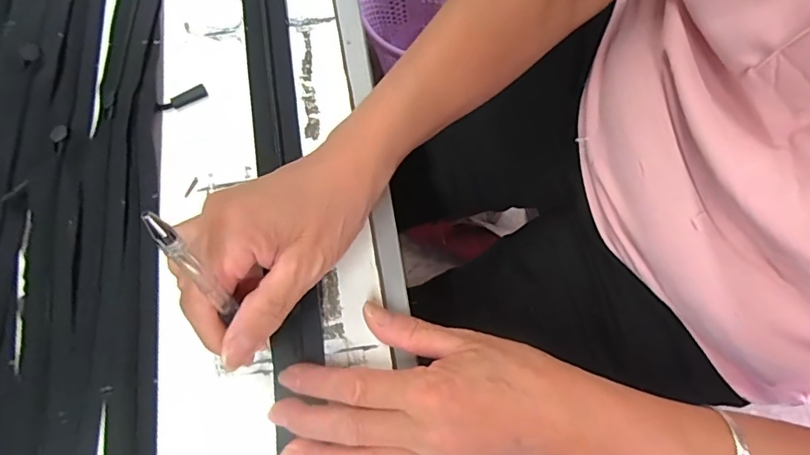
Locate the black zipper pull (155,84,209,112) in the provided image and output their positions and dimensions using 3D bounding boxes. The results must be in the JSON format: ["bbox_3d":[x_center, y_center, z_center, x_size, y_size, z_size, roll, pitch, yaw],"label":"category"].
[{"bbox_3d":[-0.151,-0.087,0.328,0.033,0.004,0.009,-30,77,-6],"label":"black zipper pull"}]

